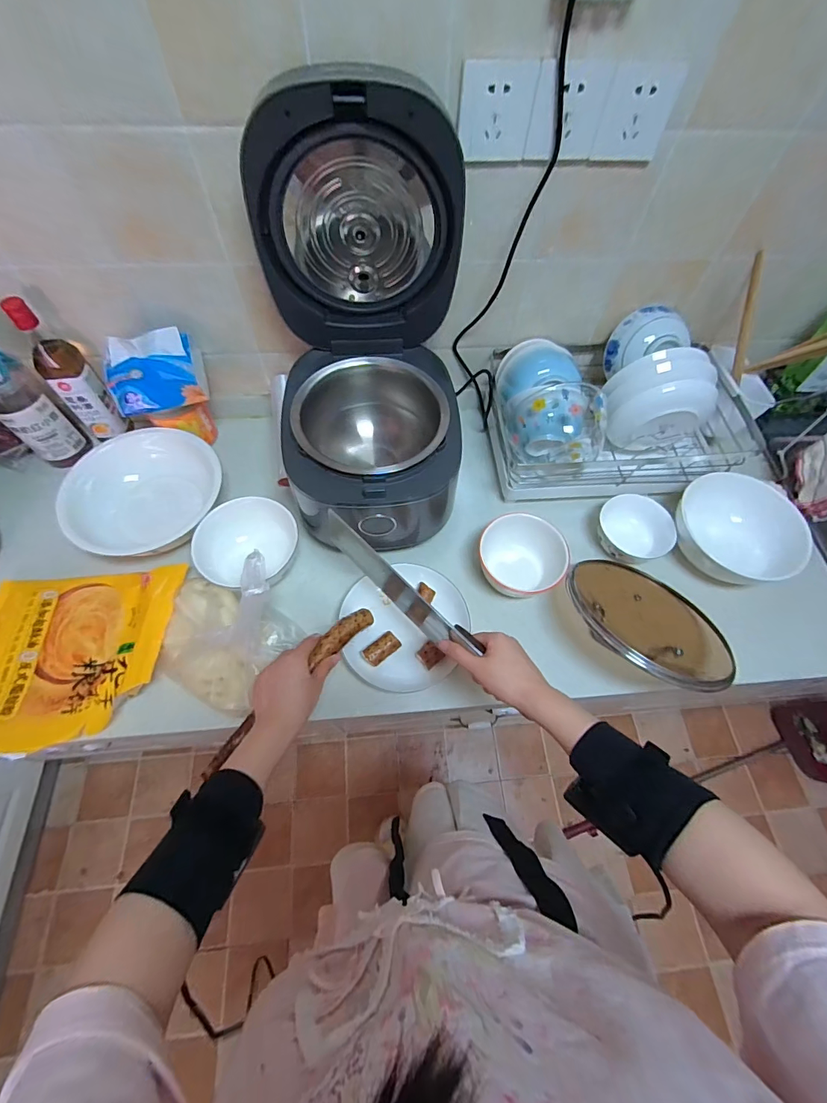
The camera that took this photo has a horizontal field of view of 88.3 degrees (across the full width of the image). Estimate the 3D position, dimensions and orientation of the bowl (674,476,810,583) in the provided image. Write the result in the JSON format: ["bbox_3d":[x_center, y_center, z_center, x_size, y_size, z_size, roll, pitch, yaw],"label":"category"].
[{"bbox_3d":[0.527,-0.028,0.707,0.187,0.096,0.157,38,67,16],"label":"bowl"}]

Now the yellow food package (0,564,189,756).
[{"bbox_3d":[-0.494,0.143,0.609,0.276,0.049,0.251,-1,63,-3],"label":"yellow food package"}]

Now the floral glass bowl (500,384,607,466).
[{"bbox_3d":[0.230,-0.215,0.703,0.150,0.110,0.115,-5,63,-5],"label":"floral glass bowl"}]

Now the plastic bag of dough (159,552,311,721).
[{"bbox_3d":[-0.270,0.089,0.569,0.185,0.138,0.175,32,66,14],"label":"plastic bag of dough"}]

